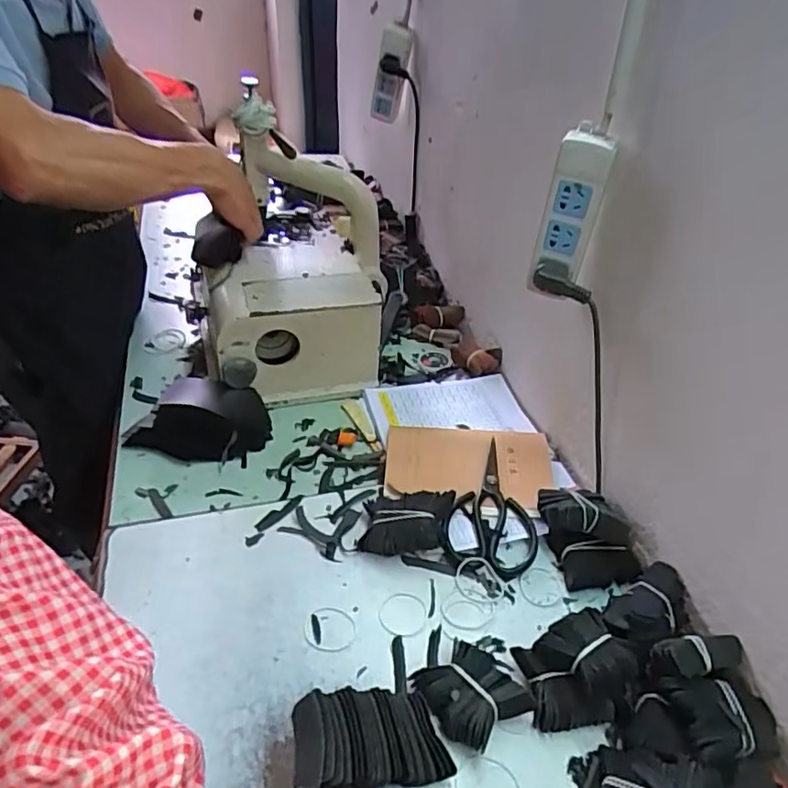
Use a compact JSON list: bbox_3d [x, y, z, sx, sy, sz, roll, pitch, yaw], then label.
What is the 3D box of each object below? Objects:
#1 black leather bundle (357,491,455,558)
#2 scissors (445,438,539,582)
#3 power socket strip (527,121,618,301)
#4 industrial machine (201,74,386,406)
[{"bbox_3d":[0.014,0.141,0.662,0.096,0.039,0.063,5,39,3],"label":"black leather bundle"},{"bbox_3d":[0.119,0.124,0.690,0.097,0.025,0.167,12,39,12],"label":"scissors"},{"bbox_3d":[0.182,-0.182,0.622,0.062,0.162,0.044,11,39,11],"label":"power socket strip"},{"bbox_3d":[-0.151,-0.189,0.874,0.258,0.314,0.312,-1,39,-5],"label":"industrial machine"}]

